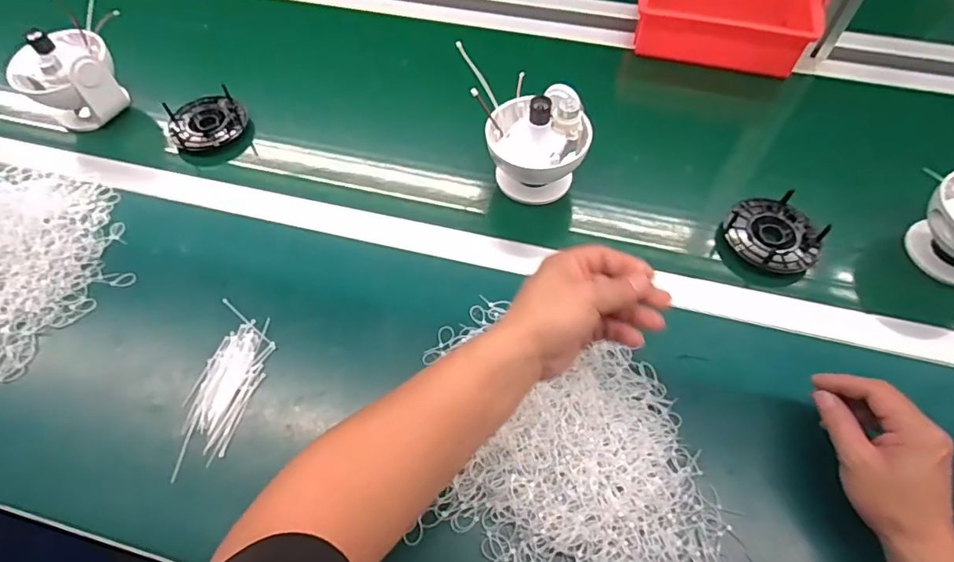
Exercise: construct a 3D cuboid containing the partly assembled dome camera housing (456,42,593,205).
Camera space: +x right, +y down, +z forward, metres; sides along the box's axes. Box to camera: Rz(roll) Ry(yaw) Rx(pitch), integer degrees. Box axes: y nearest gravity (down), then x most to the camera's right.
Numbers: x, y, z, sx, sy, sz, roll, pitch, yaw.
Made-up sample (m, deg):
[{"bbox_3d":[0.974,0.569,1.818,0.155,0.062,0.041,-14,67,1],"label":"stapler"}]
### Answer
[{"bbox_3d":[0.059,-0.174,0.603,0.129,0.121,0.130,-4,59,-3],"label":"partly assembled dome camera housing"}]

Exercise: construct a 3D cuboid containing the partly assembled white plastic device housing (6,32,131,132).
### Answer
[{"bbox_3d":[-0.529,-0.265,0.673,0.099,0.107,0.108,35,64,19],"label":"partly assembled white plastic device housing"}]

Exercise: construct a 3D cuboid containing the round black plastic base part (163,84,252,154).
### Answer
[{"bbox_3d":[-0.358,-0.211,0.686,0.097,0.032,0.089,0,58,-1],"label":"round black plastic base part"}]

